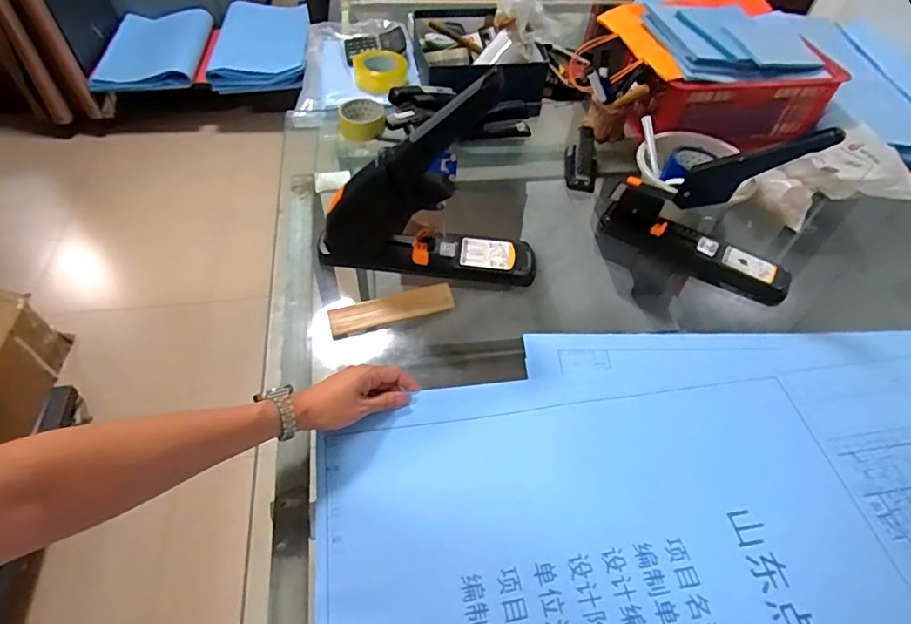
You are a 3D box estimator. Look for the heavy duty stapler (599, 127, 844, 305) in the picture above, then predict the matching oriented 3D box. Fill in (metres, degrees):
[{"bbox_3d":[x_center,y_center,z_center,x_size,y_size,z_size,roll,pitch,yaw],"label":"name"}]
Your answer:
[{"bbox_3d":[0.393,-0.163,0.771,0.301,0.258,0.049,26,54,16],"label":"heavy duty stapler"}]

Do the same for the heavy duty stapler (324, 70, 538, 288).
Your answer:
[{"bbox_3d":[-0.035,-0.160,0.695,0.321,0.278,0.078,3,51,-2],"label":"heavy duty stapler"}]

